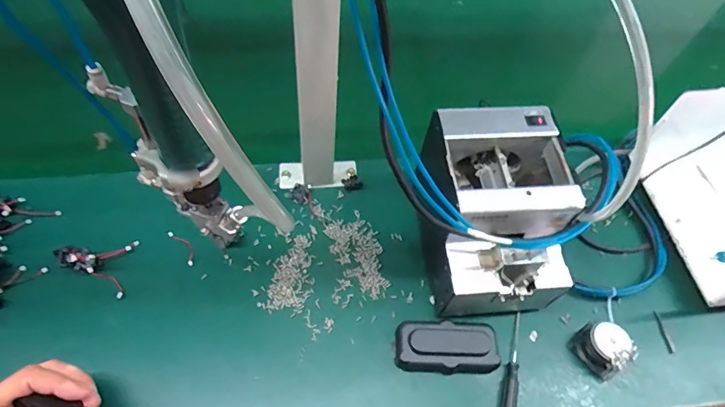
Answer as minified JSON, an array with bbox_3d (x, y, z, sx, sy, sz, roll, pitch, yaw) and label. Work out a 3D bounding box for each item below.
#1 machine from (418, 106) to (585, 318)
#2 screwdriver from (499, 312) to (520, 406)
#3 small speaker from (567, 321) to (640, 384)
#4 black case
[{"bbox_3d":[0.143,0.014,0.507,0.137,0.151,0.180,-1,59,-5],"label":"machine"},{"bbox_3d":[0.159,0.171,0.485,0.016,0.008,0.118,15,59,5],"label":"screwdriver"},{"bbox_3d":[0.264,0.157,0.499,0.044,0.035,0.052,-32,66,-21],"label":"small speaker"},{"bbox_3d":[0.090,0.154,0.493,0.107,0.025,0.050,4,59,-1],"label":"black case"}]

